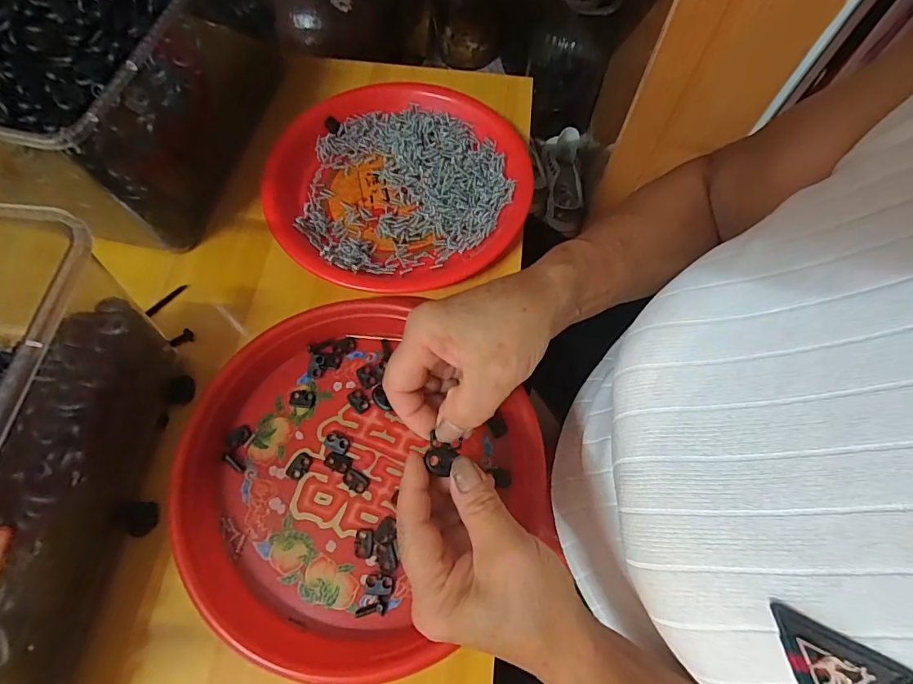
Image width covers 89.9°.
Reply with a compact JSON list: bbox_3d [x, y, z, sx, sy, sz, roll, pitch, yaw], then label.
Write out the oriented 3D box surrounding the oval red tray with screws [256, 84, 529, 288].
[{"bbox_3d":[-0.049,-0.142,0.407,0.222,0.022,0.220,-4,67,-2],"label":"oval red tray with screws"}]

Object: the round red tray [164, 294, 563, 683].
[{"bbox_3d":[-0.075,0.084,0.311,0.226,0.025,0.228,0,67,0],"label":"round red tray"}]

